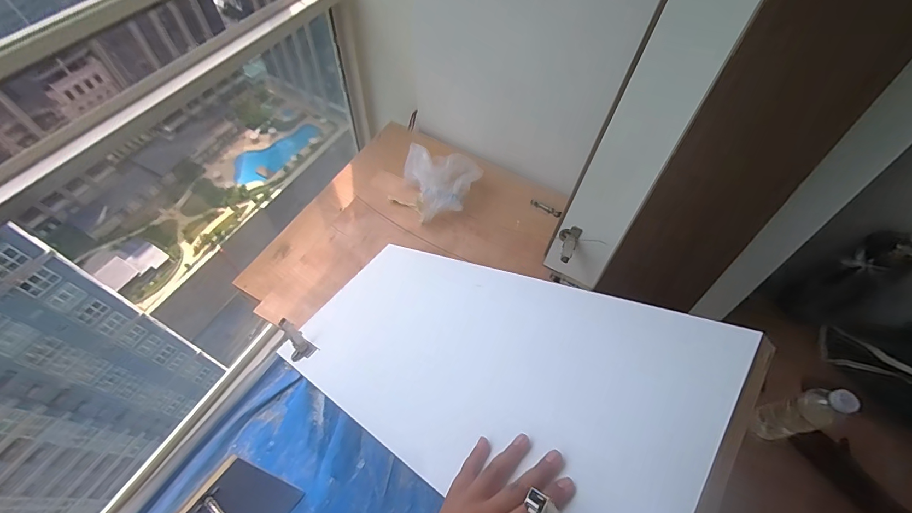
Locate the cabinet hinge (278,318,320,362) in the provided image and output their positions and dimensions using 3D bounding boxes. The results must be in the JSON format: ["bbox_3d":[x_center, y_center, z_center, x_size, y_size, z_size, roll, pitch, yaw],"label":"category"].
[{"bbox_3d":[-0.286,0.144,0.726,0.044,0.080,0.029,-33,23,-20],"label":"cabinet hinge"}]

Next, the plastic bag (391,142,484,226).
[{"bbox_3d":[-0.047,-0.175,0.963,0.203,0.104,0.193,8,58,3],"label":"plastic bag"}]

